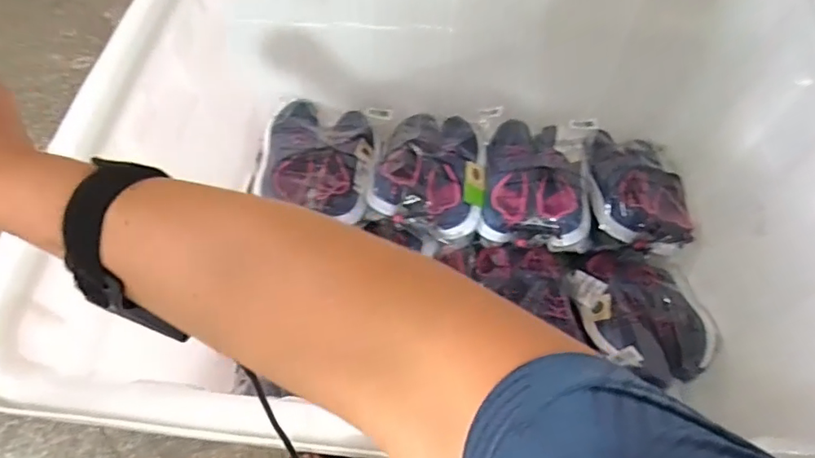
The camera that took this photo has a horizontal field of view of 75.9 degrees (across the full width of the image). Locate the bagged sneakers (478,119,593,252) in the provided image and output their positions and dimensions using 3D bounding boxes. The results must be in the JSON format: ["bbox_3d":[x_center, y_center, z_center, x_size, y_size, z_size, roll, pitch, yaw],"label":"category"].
[{"bbox_3d":[0.236,-0.086,0.955,0.190,0.087,0.234,7,59,4],"label":"bagged sneakers"}]

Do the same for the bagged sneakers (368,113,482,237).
[{"bbox_3d":[0.040,-0.106,0.970,0.206,0.079,0.240,11,60,6],"label":"bagged sneakers"}]

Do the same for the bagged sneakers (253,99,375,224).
[{"bbox_3d":[-0.173,-0.131,0.988,0.205,0.095,0.227,6,59,3],"label":"bagged sneakers"}]

